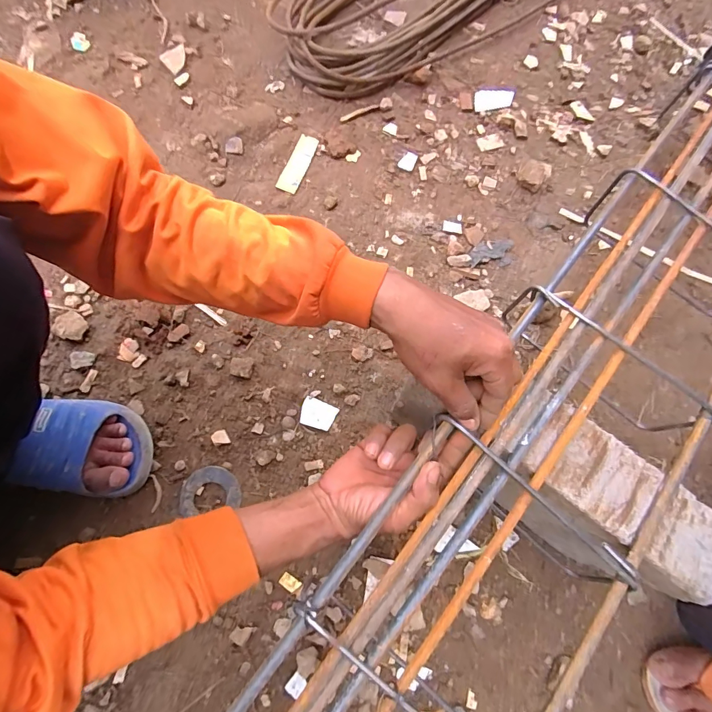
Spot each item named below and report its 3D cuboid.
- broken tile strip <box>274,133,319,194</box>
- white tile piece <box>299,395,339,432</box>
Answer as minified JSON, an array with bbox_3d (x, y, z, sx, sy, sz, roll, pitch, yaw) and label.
[{"bbox_3d":[-0.095,-0.316,0.662,0.036,0.012,0.108,22,72,6],"label":"broken tile strip"},{"bbox_3d":[-0.052,0.080,0.554,0.047,0.006,0.038,17,72,4],"label":"white tile piece"}]

